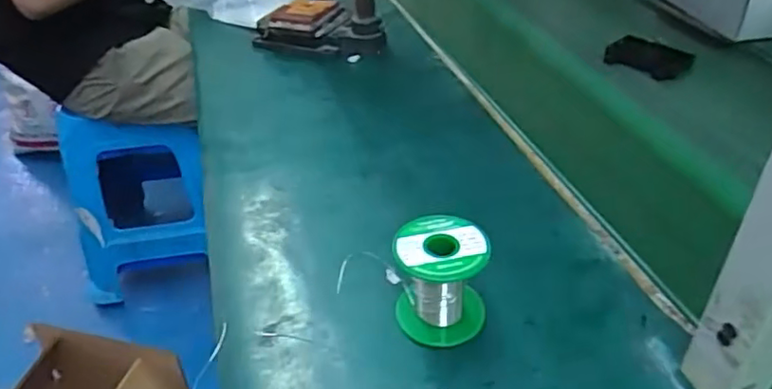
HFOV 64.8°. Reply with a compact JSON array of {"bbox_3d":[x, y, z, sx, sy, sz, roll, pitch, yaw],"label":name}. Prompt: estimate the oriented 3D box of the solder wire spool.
[{"bbox_3d":[0.040,0.066,0.459,0.067,0.077,0.059,5,38,9],"label":"solder wire spool"}]

